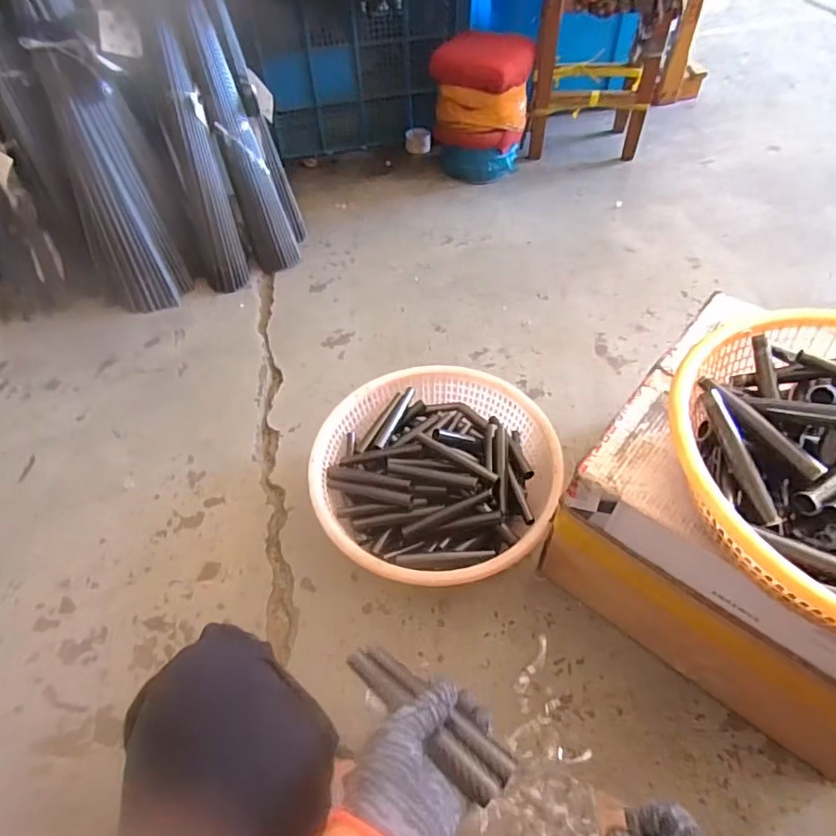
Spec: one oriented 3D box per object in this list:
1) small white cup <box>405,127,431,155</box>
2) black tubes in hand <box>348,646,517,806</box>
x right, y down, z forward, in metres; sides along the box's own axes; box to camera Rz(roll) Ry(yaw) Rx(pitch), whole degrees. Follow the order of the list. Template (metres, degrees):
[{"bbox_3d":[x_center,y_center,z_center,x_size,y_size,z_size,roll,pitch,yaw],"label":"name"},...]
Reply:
[{"bbox_3d":[0.000,-0.900,1.750,0.086,0.057,0.070,-4,54,-1],"label":"small white cup"},{"bbox_3d":[0.006,0.235,0.429,0.148,0.030,0.038,33,61,25],"label":"black tubes in hand"}]

